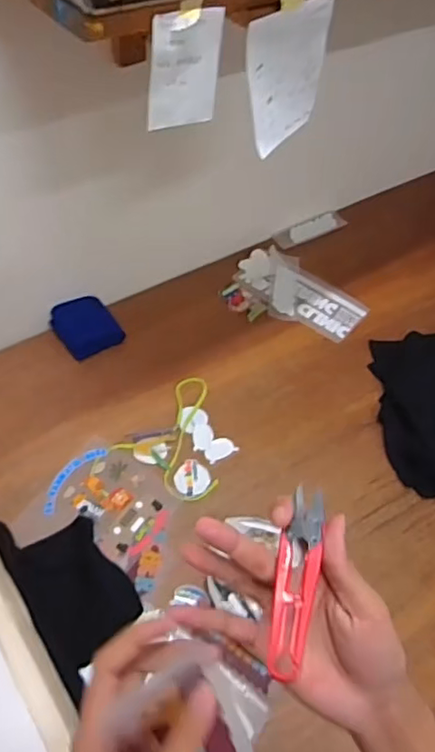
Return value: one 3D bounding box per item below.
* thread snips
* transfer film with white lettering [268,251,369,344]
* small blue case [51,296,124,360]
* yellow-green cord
[{"bbox_3d":[0.051,0.127,0.364,0.025,0.018,0.109,12,59,5],"label":"thread snips"},{"bbox_3d":[0.187,-0.169,1.233,0.244,0.013,0.161,36,56,20],"label":"transfer film with white lettering"},{"bbox_3d":[-0.252,-0.100,1.107,0.109,0.025,0.126,-30,76,-28],"label":"small blue case"},{"bbox_3d":[-0.045,0.105,0.996,0.181,0.010,0.208,34,57,20],"label":"yellow-green cord"}]

